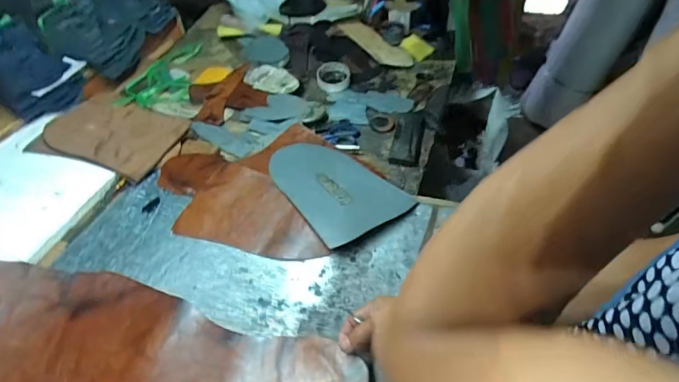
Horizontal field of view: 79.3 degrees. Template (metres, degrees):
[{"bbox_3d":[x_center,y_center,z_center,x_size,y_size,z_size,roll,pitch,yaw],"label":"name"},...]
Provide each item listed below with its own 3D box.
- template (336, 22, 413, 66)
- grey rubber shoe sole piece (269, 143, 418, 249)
[{"bbox_3d":[0.097,-0.403,1.129,0.227,0.022,0.086,38,54,14],"label":"template"},{"bbox_3d":[-0.015,-0.017,0.741,0.160,0.022,0.276,-28,47,-19],"label":"grey rubber shoe sole piece"}]

